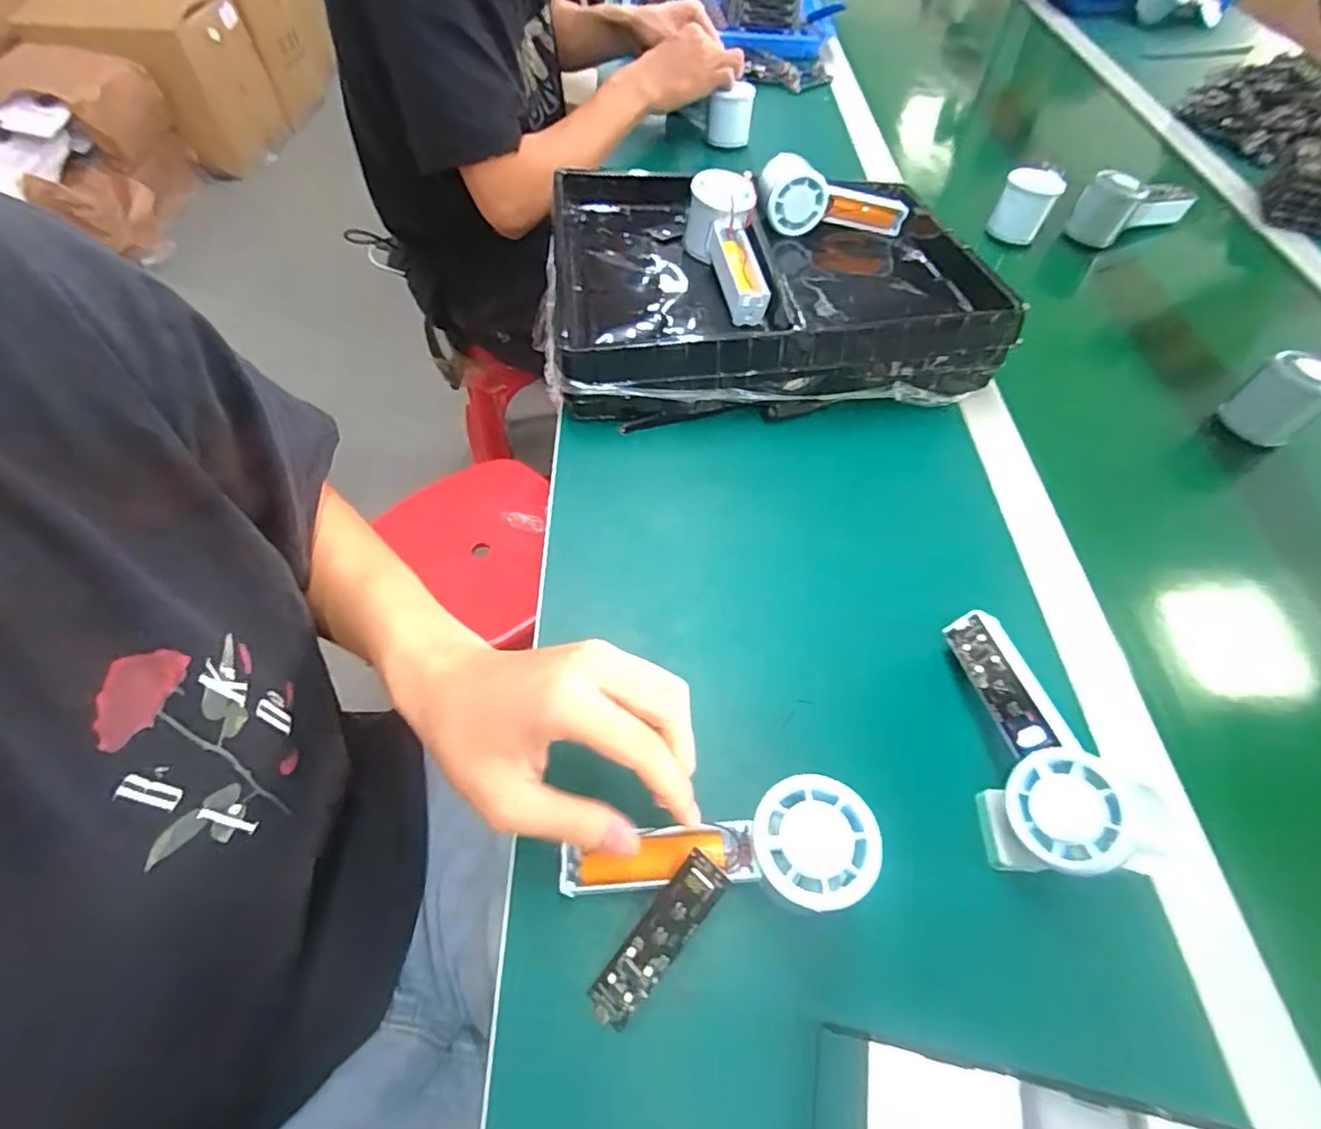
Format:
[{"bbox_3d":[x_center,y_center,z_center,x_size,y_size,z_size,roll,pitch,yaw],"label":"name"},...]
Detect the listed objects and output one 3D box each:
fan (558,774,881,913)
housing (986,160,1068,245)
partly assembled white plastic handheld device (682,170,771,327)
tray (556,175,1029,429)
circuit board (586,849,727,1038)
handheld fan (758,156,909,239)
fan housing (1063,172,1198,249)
[{"bbox_3d":[0.028,0.141,0.301,0.149,0.030,0.054,-11,56,10],"label":"fan"},{"bbox_3d":[0.408,-0.402,0.687,0.058,0.057,0.054,28,60,16],"label":"housing"},{"bbox_3d":[0.062,-0.274,0.545,0.058,0.059,0.151,-8,71,-8],"label":"partly assembled white plastic handheld device"},{"bbox_3d":[0.098,-0.263,0.571,0.379,0.073,0.293,-3,57,-4],"label":"tray"},{"bbox_3d":[-0.002,0.177,0.287,0.022,0.009,0.089,36,94,20],"label":"circuit board"},{"bbox_3d":[0.172,-0.368,0.619,0.153,0.051,0.062,1,55,-18],"label":"handheld fan"},{"bbox_3d":[0.543,-0.415,0.700,0.134,0.067,0.062,-25,61,-17],"label":"fan housing"}]

